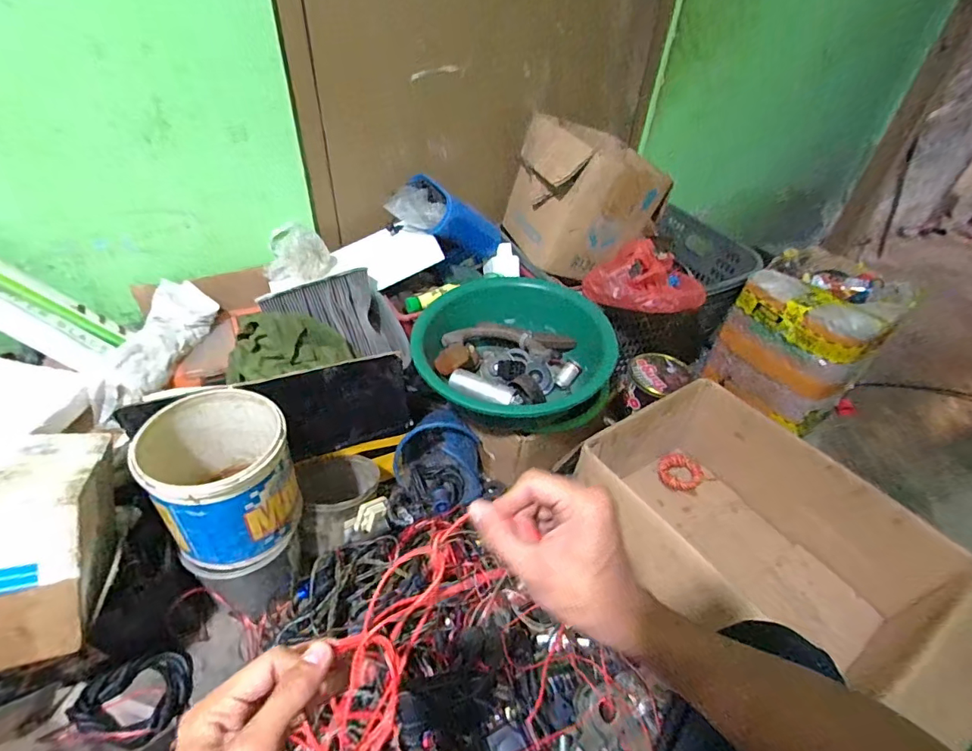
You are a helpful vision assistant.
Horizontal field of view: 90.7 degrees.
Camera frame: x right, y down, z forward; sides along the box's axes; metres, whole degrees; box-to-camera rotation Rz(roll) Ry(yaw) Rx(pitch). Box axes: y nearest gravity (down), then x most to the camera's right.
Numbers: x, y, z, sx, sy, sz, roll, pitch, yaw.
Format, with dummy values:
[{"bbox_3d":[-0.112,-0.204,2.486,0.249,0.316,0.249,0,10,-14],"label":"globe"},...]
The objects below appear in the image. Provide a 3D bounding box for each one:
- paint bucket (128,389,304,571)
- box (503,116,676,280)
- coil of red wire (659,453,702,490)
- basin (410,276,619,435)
[{"bbox_3d":[-0.376,0.146,0.703,0.173,0.192,0.188,2,42,-2],"label":"paint bucket"},{"bbox_3d":[0.202,-0.403,1.069,0.243,0.237,0.301,-19,46,-22],"label":"box"},{"bbox_3d":[0.422,0.210,1.050,0.087,0.024,0.085,2,42,-2],"label":"coil of red wire"},{"bbox_3d":[0.034,-0.038,0.947,0.346,0.174,0.346,2,42,-2],"label":"basin"}]

